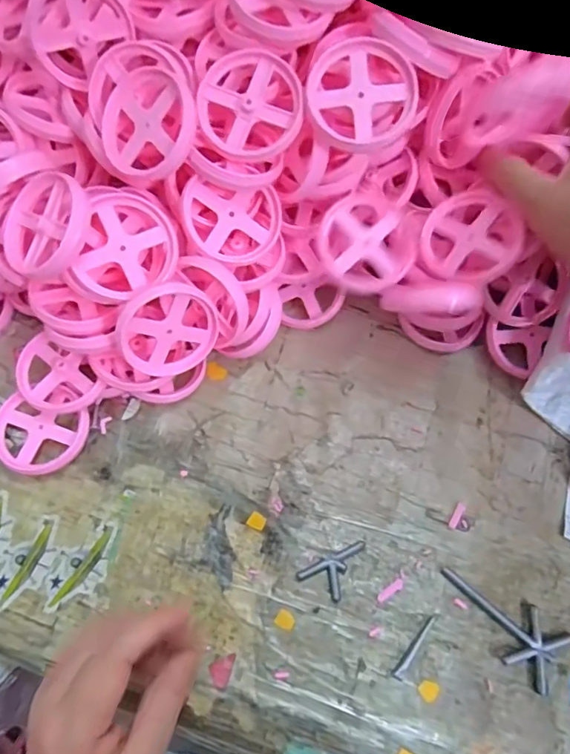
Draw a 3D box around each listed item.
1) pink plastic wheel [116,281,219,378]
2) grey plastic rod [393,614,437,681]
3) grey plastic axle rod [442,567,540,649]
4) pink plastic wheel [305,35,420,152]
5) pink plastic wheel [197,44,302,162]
[{"bbox_3d":[-0.074,-0.029,0.330,0.062,0.062,0.008,-30,41,-9],"label":"pink plastic wheel"},{"bbox_3d":[0.080,0.165,0.315,0.006,0.004,0.043,38,75,13],"label":"grey plastic rod"},{"bbox_3d":[0.128,0.145,0.324,0.067,0.004,0.005,39,75,14],"label":"grey plastic axle rod"},{"bbox_3d":[0.046,-0.168,0.304,0.064,0.011,0.062,0,93,6],"label":"pink plastic wheel"},{"bbox_3d":[-0.021,-0.165,0.312,0.064,0.011,0.065,0,94,4],"label":"pink plastic wheel"}]

